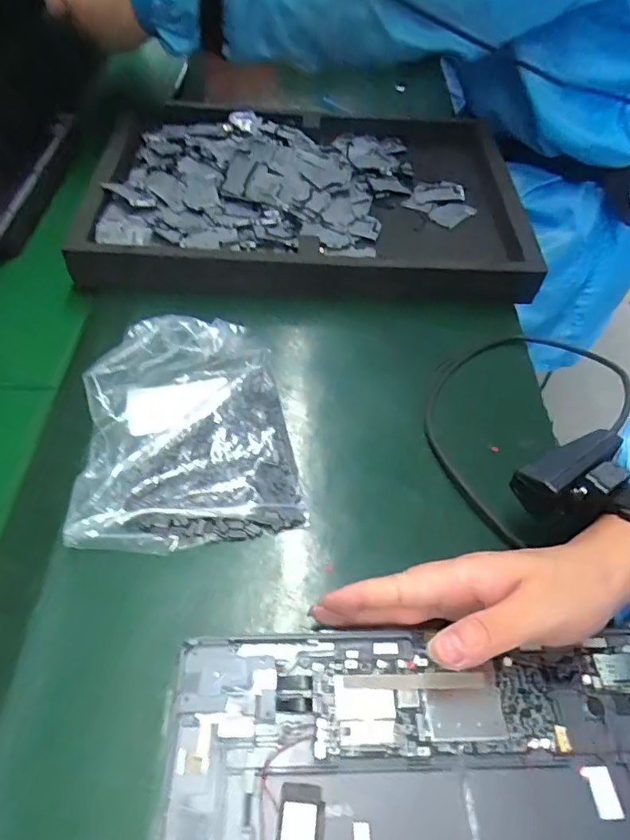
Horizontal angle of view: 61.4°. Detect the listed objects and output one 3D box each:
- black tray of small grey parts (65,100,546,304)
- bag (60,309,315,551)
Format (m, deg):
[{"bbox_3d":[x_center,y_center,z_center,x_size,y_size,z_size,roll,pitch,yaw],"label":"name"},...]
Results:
[{"bbox_3d":[-0.003,-0.244,0.551,0.419,0.051,0.318,1,52,1],"label":"black tray of small grey parts"},{"bbox_3d":[-0.094,0.002,0.373,0.147,0.046,0.166,-11,53,-8],"label":"bag"}]

